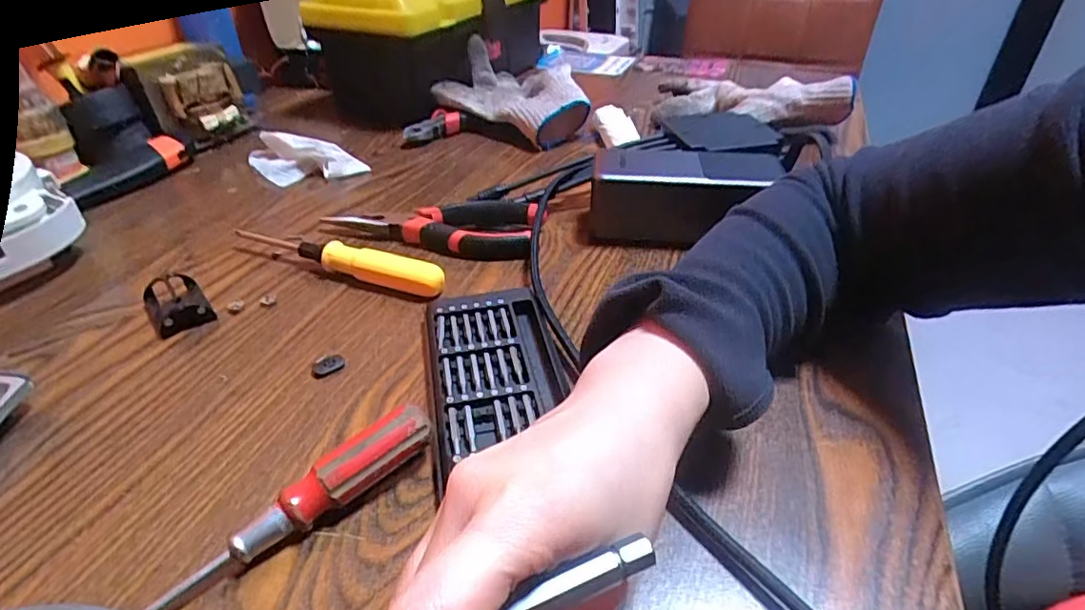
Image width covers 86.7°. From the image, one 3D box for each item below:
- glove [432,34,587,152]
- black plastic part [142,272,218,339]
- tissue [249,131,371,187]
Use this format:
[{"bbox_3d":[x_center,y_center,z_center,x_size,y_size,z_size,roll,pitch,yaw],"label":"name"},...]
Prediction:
[{"bbox_3d":[-0.023,-0.230,0.608,0.167,0.067,0.115,22,40,27],"label":"glove"},{"bbox_3d":[-0.220,-0.002,0.344,0.030,0.017,0.050,-25,43,-32],"label":"black plastic part"},{"bbox_3d":[-0.221,-0.133,0.517,0.116,0.024,0.066,22,40,27],"label":"tissue"}]

